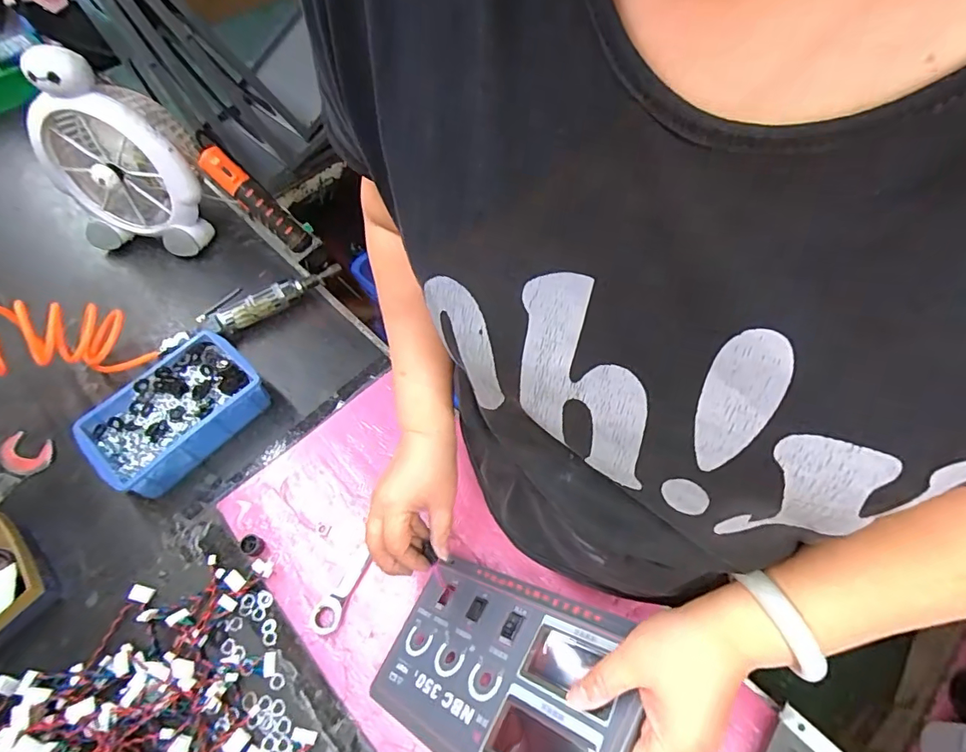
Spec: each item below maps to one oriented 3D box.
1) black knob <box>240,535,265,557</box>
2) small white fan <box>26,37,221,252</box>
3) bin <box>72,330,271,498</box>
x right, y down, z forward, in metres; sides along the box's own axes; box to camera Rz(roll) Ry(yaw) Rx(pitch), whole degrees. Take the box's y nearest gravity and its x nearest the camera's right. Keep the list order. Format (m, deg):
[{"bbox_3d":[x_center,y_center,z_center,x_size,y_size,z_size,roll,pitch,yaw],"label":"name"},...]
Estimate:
[{"bbox_3d":[-0.255,0.187,0.543,0.024,0.014,0.021,21,60,16],"label":"black knob"},{"bbox_3d":[-0.552,-0.339,0.758,0.222,0.283,0.141,11,58,11],"label":"small white fan"},{"bbox_3d":[-0.391,0.044,0.628,0.143,0.057,0.200,33,64,23],"label":"bin"}]

